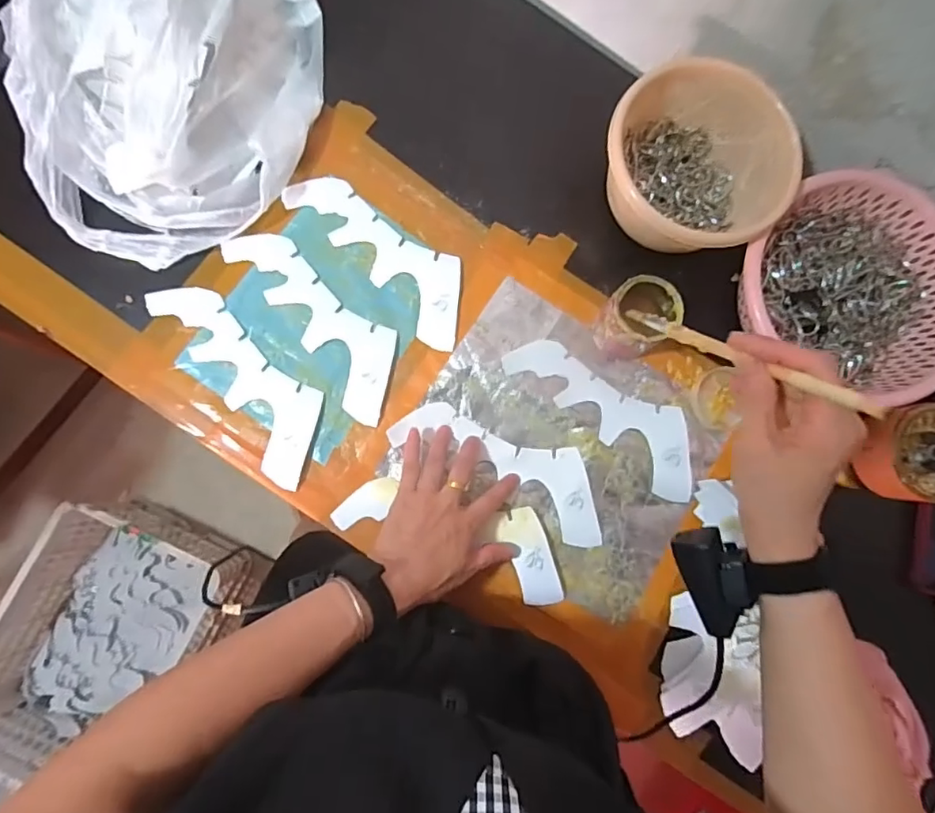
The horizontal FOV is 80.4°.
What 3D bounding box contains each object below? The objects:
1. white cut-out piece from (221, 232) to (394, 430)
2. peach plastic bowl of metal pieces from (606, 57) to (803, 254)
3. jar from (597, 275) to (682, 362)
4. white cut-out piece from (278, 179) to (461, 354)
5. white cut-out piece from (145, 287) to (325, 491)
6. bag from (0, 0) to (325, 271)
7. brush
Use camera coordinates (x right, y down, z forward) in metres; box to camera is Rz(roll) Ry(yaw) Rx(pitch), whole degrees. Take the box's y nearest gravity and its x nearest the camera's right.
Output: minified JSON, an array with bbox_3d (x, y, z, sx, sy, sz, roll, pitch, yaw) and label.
[{"bbox_3d":[-0.137,-0.087,0.537,0.076,0.004,0.213,-39,90,-9],"label":"white cut-out piece"},{"bbox_3d":[0.216,-0.231,0.536,0.158,0.083,0.174,-44,89,-9],"label":"peach plastic bowl of metal pieces"},{"bbox_3d":[0.164,-0.085,0.537,0.070,0.072,0.066,1,83,-6],"label":"jar"},{"bbox_3d":[-0.078,-0.156,0.552,0.216,0.004,0.078,44,82,0],"label":"white cut-out piece"},{"bbox_3d":[-0.206,-0.031,0.524,0.076,0.004,0.218,-35,89,-10],"label":"white cut-out piece"},{"bbox_3d":[-0.258,-0.319,0.496,0.219,0.125,0.359,10,82,-4],"label":"bag"},{"bbox_3d":[0.184,-0.042,0.399,0.012,0.248,0.013,-19,115,-8],"label":"brush"}]

